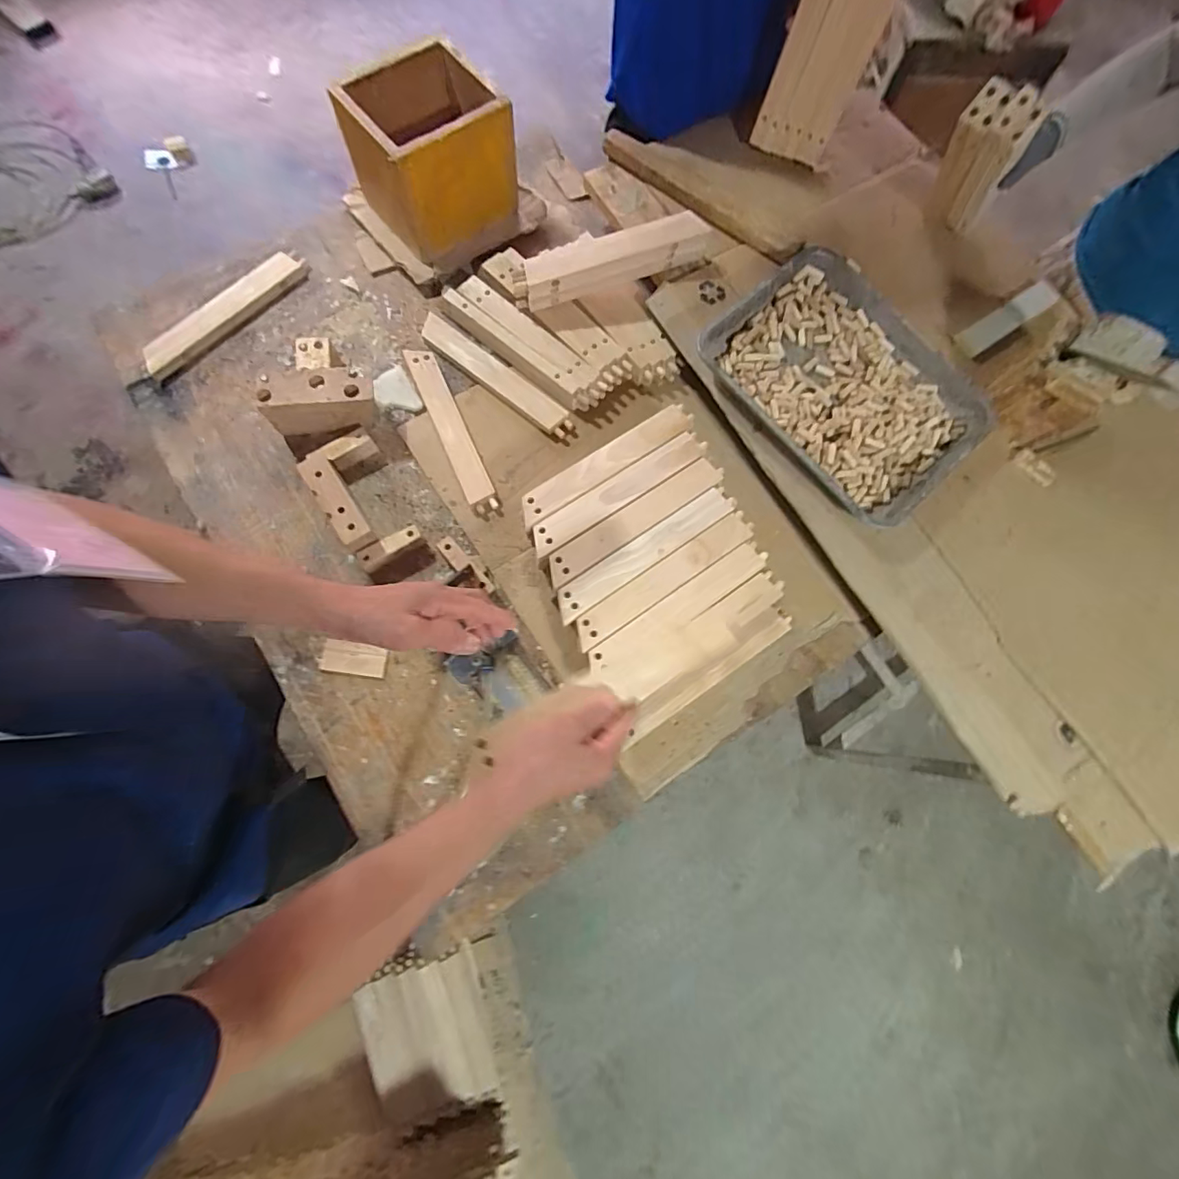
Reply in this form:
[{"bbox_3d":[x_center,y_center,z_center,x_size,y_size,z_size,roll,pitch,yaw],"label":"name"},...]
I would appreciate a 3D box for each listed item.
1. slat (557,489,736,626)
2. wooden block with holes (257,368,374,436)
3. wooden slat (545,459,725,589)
[{"bbox_3d":[0.080,-0.052,0.702,0.289,0.013,0.043,-34,82,-12],"label":"slat"},{"bbox_3d":[-0.397,-0.280,0.771,0.157,0.080,0.068,-5,77,-6],"label":"wooden block with holes"},{"bbox_3d":[0.065,-0.097,0.709,0.285,0.014,0.045,-35,82,-12],"label":"wooden slat"}]

